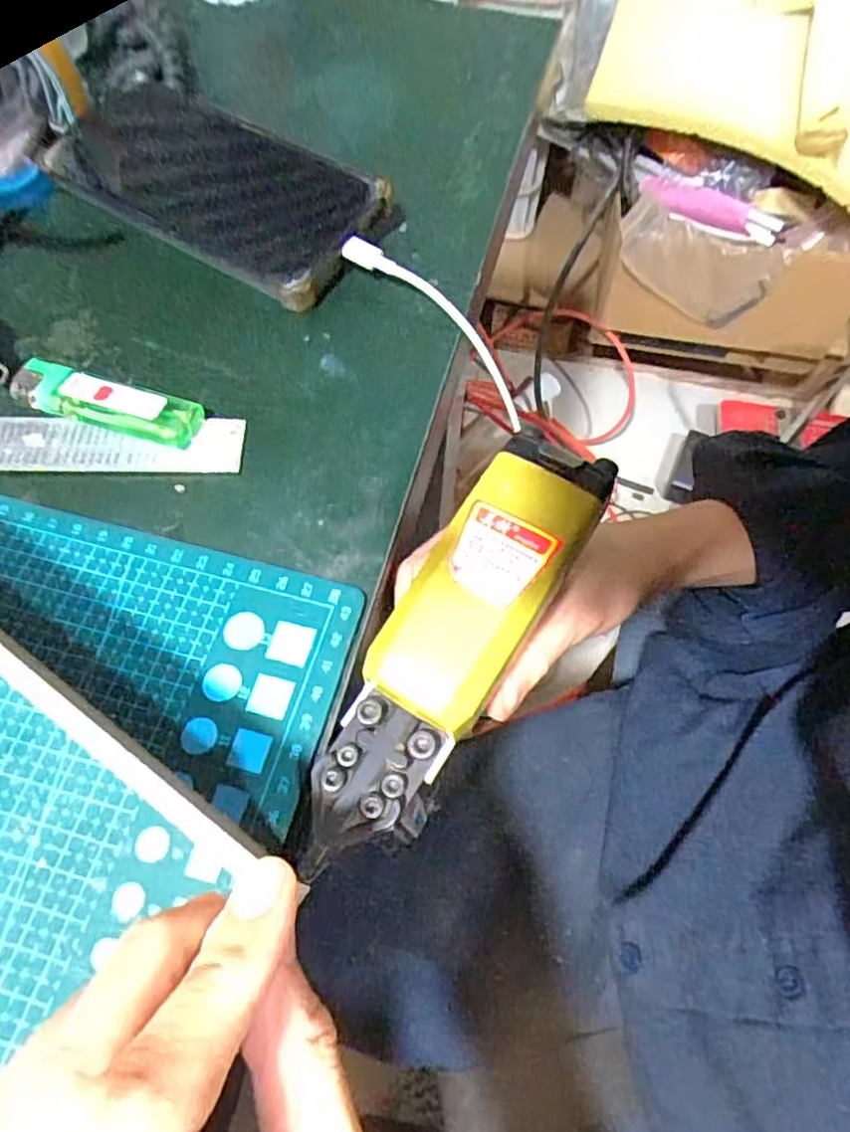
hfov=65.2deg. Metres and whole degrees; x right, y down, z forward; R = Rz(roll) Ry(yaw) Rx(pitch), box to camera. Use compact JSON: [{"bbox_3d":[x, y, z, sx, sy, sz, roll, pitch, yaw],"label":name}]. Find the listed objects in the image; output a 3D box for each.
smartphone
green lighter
[{"bbox_3d":[-0.102,-0.190,0.328,0.168,0.021,0.078,32,77,16],"label":"smartphone"},{"bbox_3d":[-0.130,-0.066,0.269,0.078,0.011,0.021,17,64,8],"label":"green lighter"}]

